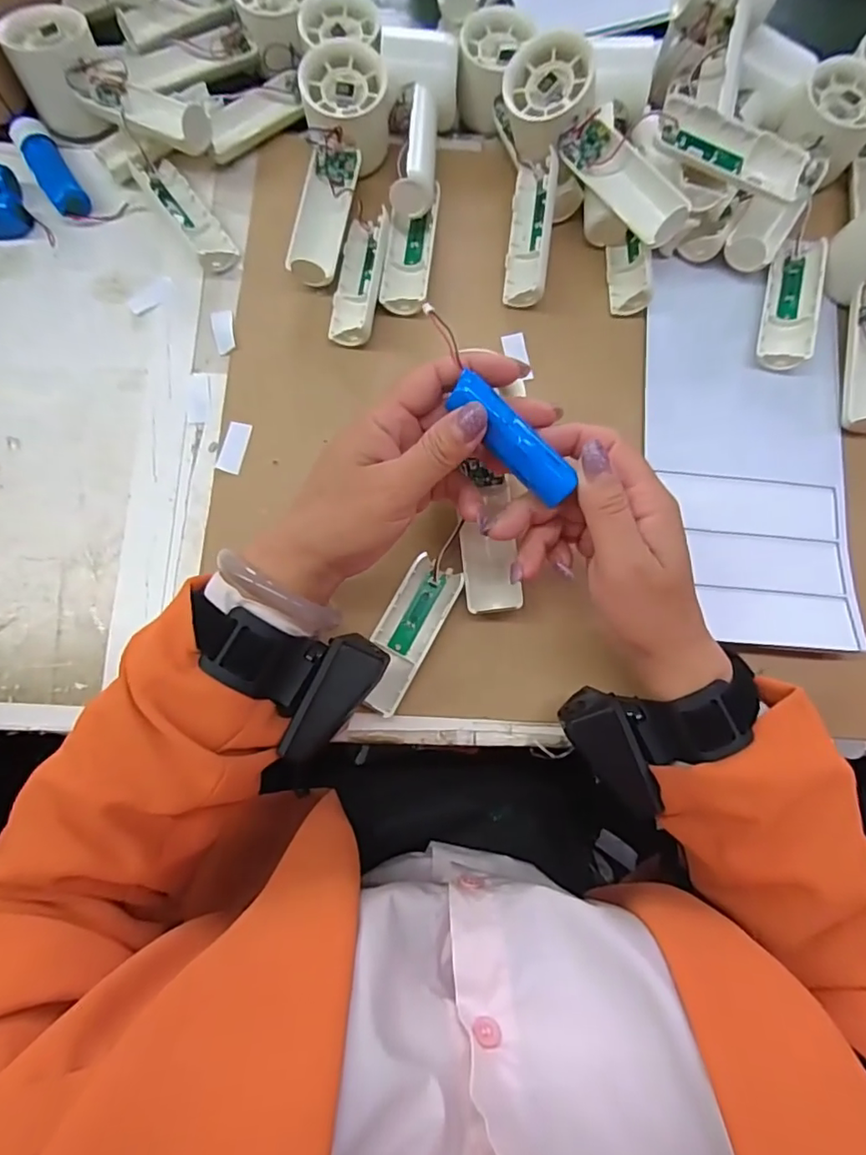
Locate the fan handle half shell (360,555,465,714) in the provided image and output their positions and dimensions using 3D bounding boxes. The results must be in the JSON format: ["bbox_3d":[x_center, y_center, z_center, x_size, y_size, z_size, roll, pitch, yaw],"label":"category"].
[{"bbox_3d":[-0.016,0.034,0.338,0.033,0.019,0.093,28,79,5],"label":"fan handle half shell"}]

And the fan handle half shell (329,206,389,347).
[{"bbox_3d":[-0.051,-0.205,0.381,0.031,0.019,0.093,6,78,1],"label":"fan handle half shell"}]

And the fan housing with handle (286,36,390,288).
[{"bbox_3d":[-0.063,-0.276,0.378,0.055,0.048,0.148,5,78,0],"label":"fan housing with handle"}]

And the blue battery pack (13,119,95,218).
[{"bbox_3d":[-0.270,-0.289,0.395,0.023,0.019,0.074,-32,80,-7],"label":"blue battery pack"}]

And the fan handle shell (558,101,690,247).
[{"bbox_3d":[0.125,-0.258,0.360,0.039,0.022,0.096,-31,80,-7],"label":"fan handle shell"}]

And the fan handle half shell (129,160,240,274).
[{"bbox_3d":[-0.174,-0.258,0.392,0.028,0.021,0.093,-35,80,-8],"label":"fan handle half shell"}]

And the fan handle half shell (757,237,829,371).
[{"bbox_3d":[0.245,-0.187,0.379,0.035,0.016,0.096,15,78,3],"label":"fan handle half shell"}]

